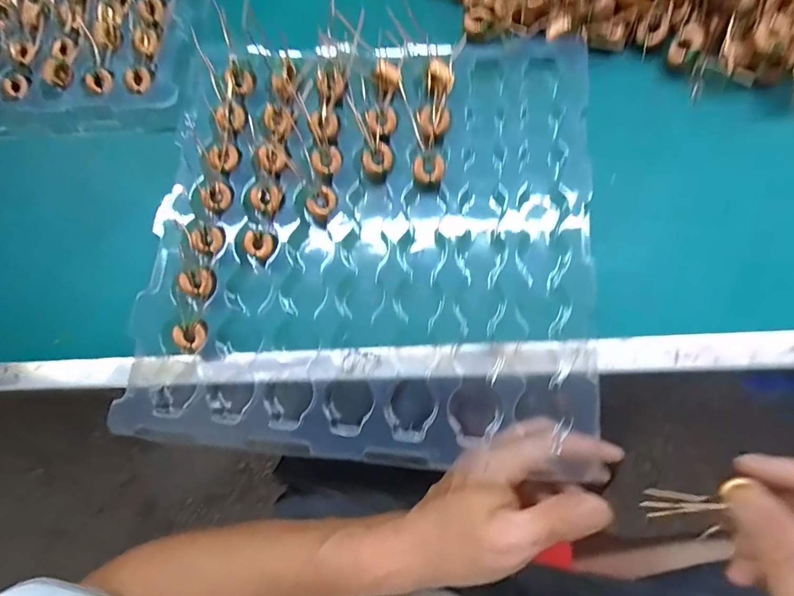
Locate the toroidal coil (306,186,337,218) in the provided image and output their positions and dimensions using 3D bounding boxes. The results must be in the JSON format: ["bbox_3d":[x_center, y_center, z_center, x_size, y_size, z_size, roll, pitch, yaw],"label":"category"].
[{"bbox_3d":[-0.051,-0.065,0.285,0.020,0.009,0.017,-24,76,-1],"label":"toroidal coil"}]

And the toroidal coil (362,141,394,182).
[{"bbox_3d":[-0.012,-0.094,0.291,0.021,0.012,0.019,-25,78,-4],"label":"toroidal coil"}]

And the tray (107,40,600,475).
[{"bbox_3d":[-0.022,-0.041,0.280,0.281,0.033,0.276,5,78,2],"label":"tray"}]

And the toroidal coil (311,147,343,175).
[{"bbox_3d":[-0.049,-0.096,0.295,0.021,0.006,0.018,-16,76,1],"label":"toroidal coil"}]

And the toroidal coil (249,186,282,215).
[{"bbox_3d":[-0.091,-0.068,0.289,0.022,0.005,0.018,-5,77,4],"label":"toroidal coil"}]

